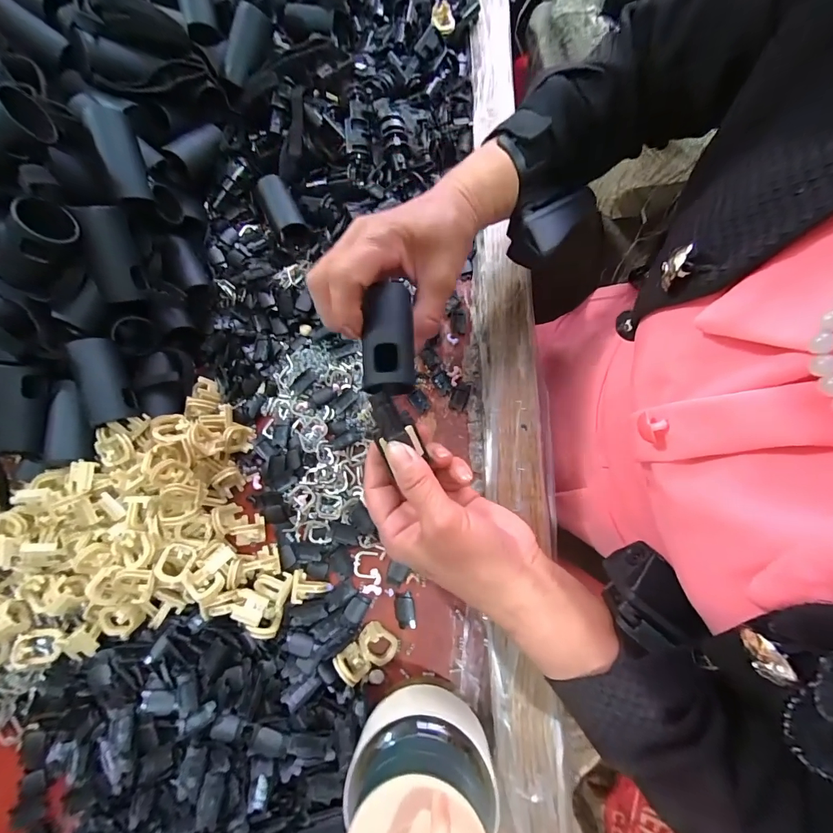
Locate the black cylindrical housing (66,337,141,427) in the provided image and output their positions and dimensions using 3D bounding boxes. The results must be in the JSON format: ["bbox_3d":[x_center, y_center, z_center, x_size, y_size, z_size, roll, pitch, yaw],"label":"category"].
[{"bbox_3d":[-0.228,-0.025,0.287,0.030,0.024,0.059,-15,91,-20],"label":"black cylindrical housing"}]

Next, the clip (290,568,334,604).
[{"bbox_3d":[-0.076,0.122,0.281,0.026,0.013,0.021,2,73,-1],"label":"clip"}]

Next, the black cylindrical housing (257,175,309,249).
[{"bbox_3d":[-0.126,-0.190,0.367,0.028,0.026,0.069,-27,76,-9],"label":"black cylindrical housing"}]

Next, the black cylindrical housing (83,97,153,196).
[{"bbox_3d":[-0.216,-0.192,0.284,0.024,0.057,0.020,-2,43,-2],"label":"black cylindrical housing"}]

